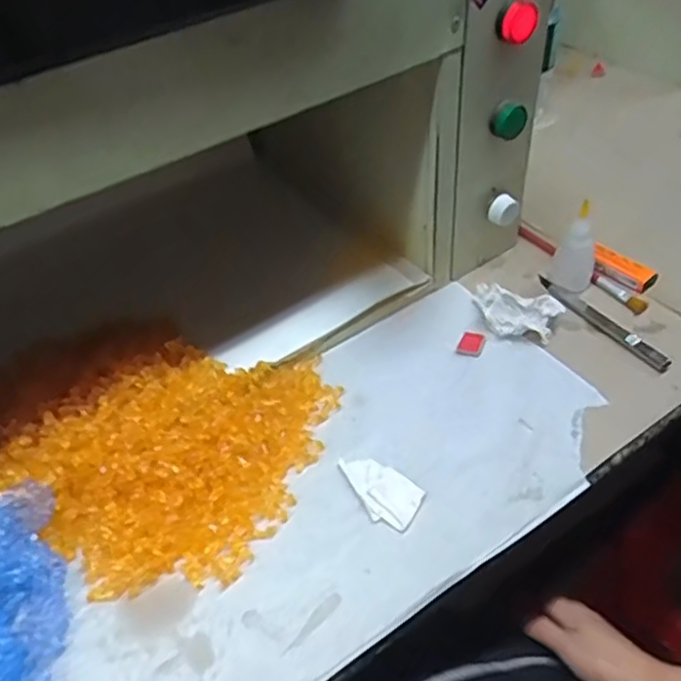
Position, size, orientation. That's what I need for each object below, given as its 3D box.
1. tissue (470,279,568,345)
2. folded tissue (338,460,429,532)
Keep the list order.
[{"bbox_3d":[0.143,-0.027,0.564,0.079,0.017,0.045,25,53,26],"label":"tissue"},{"bbox_3d":[0.025,0.101,0.460,0.064,0.005,0.036,29,55,29],"label":"folded tissue"}]

